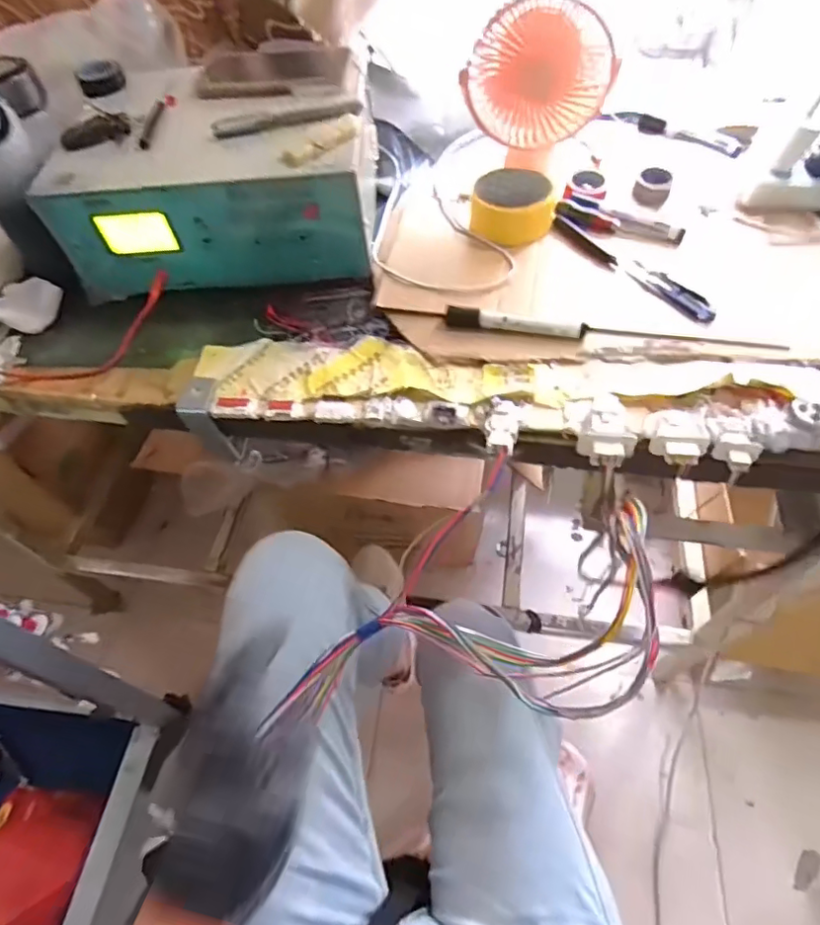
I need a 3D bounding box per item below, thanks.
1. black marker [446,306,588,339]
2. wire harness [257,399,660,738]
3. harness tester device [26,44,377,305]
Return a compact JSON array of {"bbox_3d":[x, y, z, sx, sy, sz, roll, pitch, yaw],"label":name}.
[{"bbox_3d":[0.098,-0.132,0.521,0.128,0.013,0.013,10,58,10],"label":"black marker"},{"bbox_3d":[0.042,0.075,0.453,0.280,0.115,0.228,-1,56,3],"label":"wire harness"},{"bbox_3d":[-0.208,-0.329,0.619,0.332,0.122,0.252,-3,56,1],"label":"harness tester device"}]

